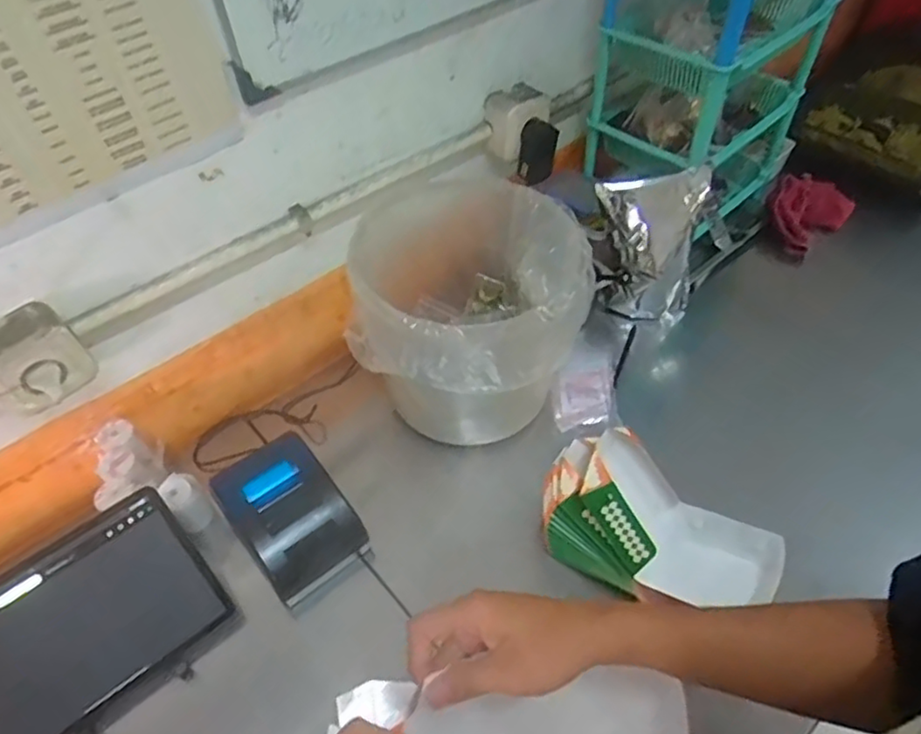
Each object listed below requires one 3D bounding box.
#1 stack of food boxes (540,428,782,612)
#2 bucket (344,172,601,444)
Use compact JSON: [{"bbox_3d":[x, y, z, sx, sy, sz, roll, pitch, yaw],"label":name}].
[{"bbox_3d":[0.199,0.178,0.657,0.237,0.155,0.110,26,55,22],"label":"stack of food boxes"},{"bbox_3d":[0.009,-0.059,0.789,0.258,0.236,0.251,-1,50,1],"label":"bucket"}]

